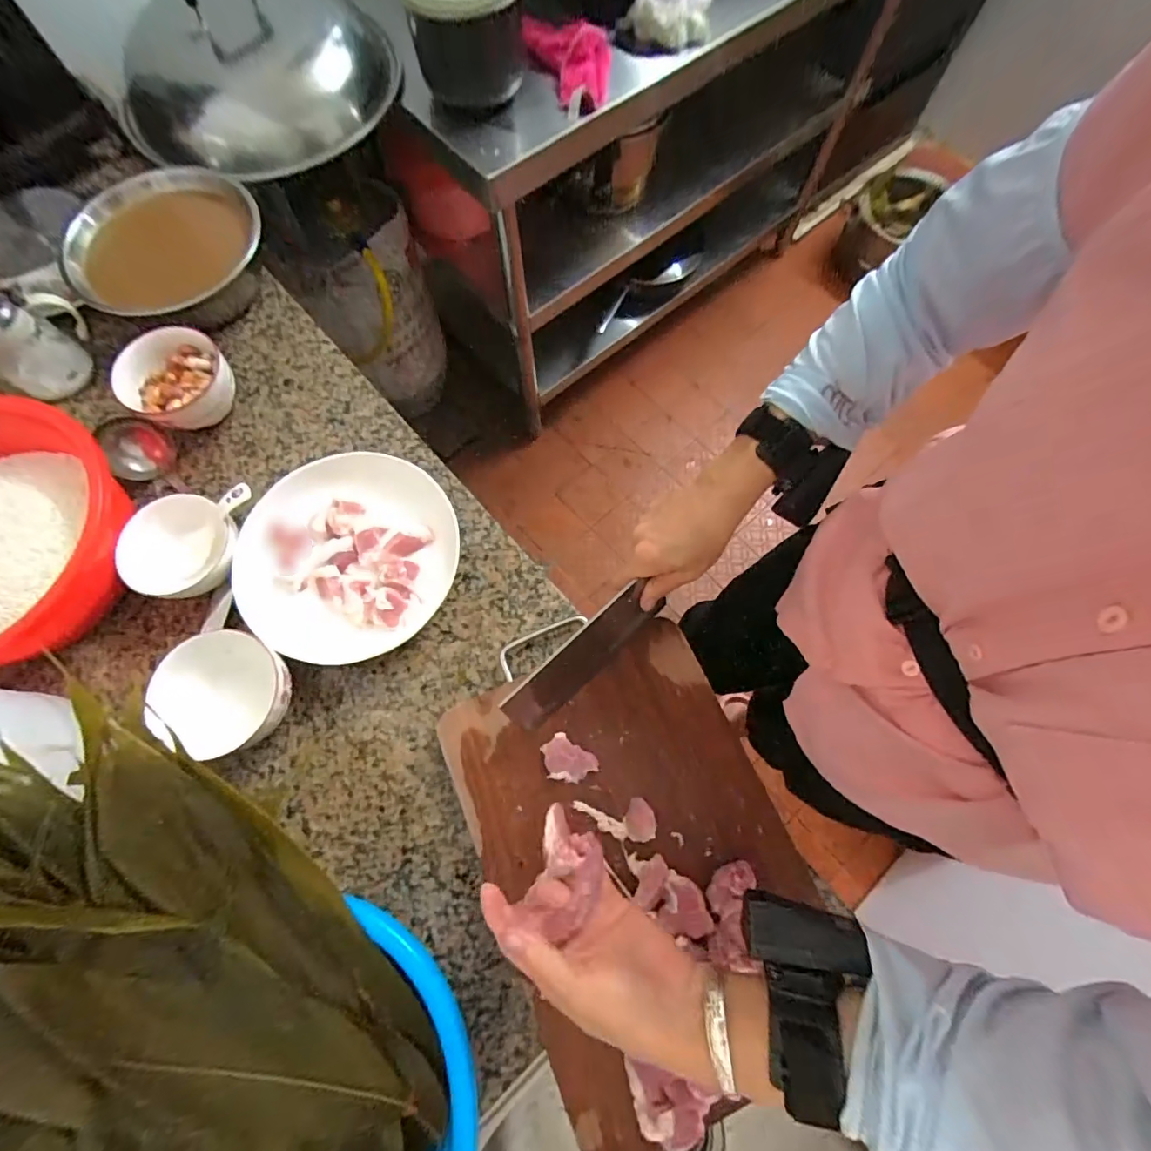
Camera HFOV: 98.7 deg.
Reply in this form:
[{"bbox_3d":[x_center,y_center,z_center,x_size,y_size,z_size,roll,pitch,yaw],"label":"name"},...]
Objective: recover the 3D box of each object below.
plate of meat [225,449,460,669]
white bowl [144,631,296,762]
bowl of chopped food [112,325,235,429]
[{"bbox_3d":[-0.239,-0.018,0.526,0.231,0.043,0.217,-21,74,-7],"label":"plate of meat"},{"bbox_3d":[-0.319,0.111,0.460,0.115,0.060,0.098,25,74,7],"label":"white bowl"},{"bbox_3d":[-0.447,-0.216,0.571,0.107,0.067,0.109,0,73,0],"label":"bowl of chopped food"}]

